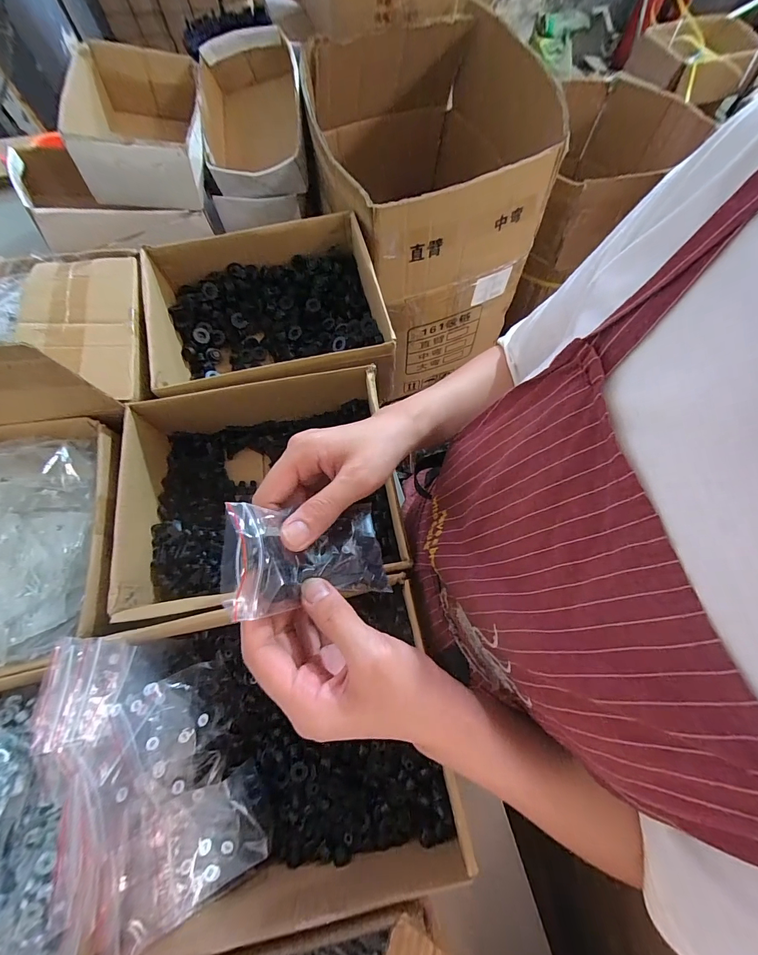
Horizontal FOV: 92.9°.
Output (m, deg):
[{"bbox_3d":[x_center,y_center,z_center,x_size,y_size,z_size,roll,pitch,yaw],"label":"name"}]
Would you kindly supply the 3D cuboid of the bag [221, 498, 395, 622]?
[{"bbox_3d":[-0.044,0.050,0.240,0.109,0.018,0.065,3,67,-33],"label":"bag"}]

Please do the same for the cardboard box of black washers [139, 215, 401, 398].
[{"bbox_3d":[-0.158,-0.230,0.540,0.355,0.112,0.244,-12,71,-4],"label":"cardboard box of black washers"}]

